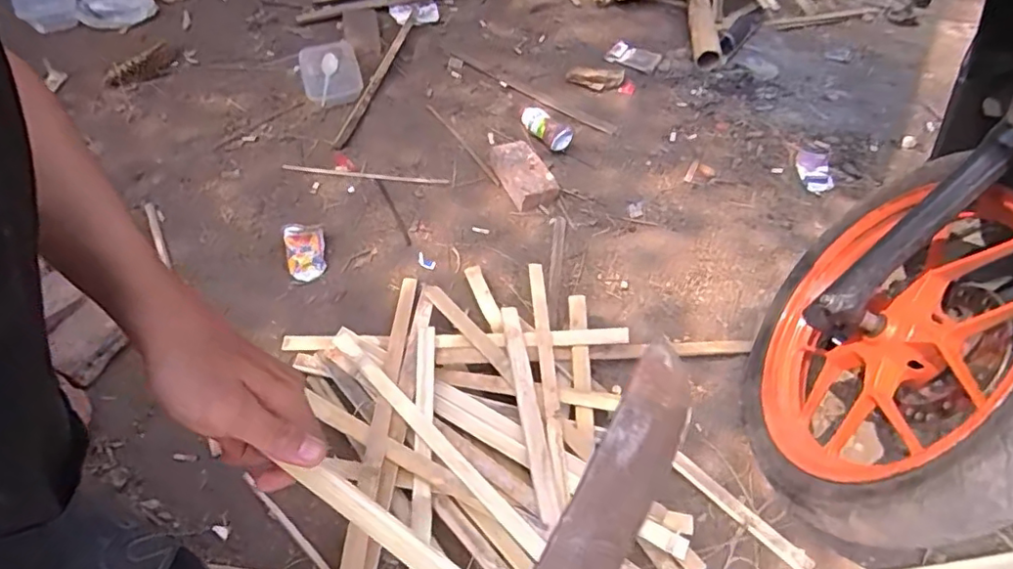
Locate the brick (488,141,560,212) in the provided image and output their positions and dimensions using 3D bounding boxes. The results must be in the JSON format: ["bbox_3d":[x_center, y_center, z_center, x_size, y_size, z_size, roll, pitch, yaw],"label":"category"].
[{"bbox_3d":[0.029,-0.215,1.108,0.081,0.043,0.168,-20,57,-19],"label":"brick"}]

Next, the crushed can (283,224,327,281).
[{"bbox_3d":[-0.340,-0.052,0.962,0.064,0.052,0.084,-7,53,-11],"label":"crushed can"}]

